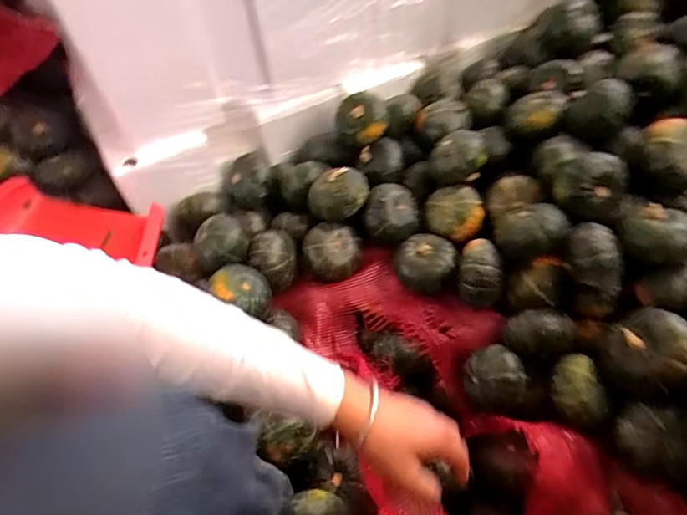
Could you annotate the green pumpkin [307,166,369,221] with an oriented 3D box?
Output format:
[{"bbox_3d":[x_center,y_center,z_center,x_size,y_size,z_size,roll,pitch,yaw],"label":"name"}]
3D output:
[{"bbox_3d":[-0.006,-0.100,0.765,0.091,0.062,0.076,5,50,11],"label":"green pumpkin"}]

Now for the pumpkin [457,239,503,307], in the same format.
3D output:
[{"bbox_3d":[0.201,0.019,0.684,0.066,0.065,0.075,11,51,16],"label":"pumpkin"}]

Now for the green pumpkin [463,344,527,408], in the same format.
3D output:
[{"bbox_3d":[0.205,0.162,0.639,0.074,0.065,0.059,2,49,8],"label":"green pumpkin"}]

